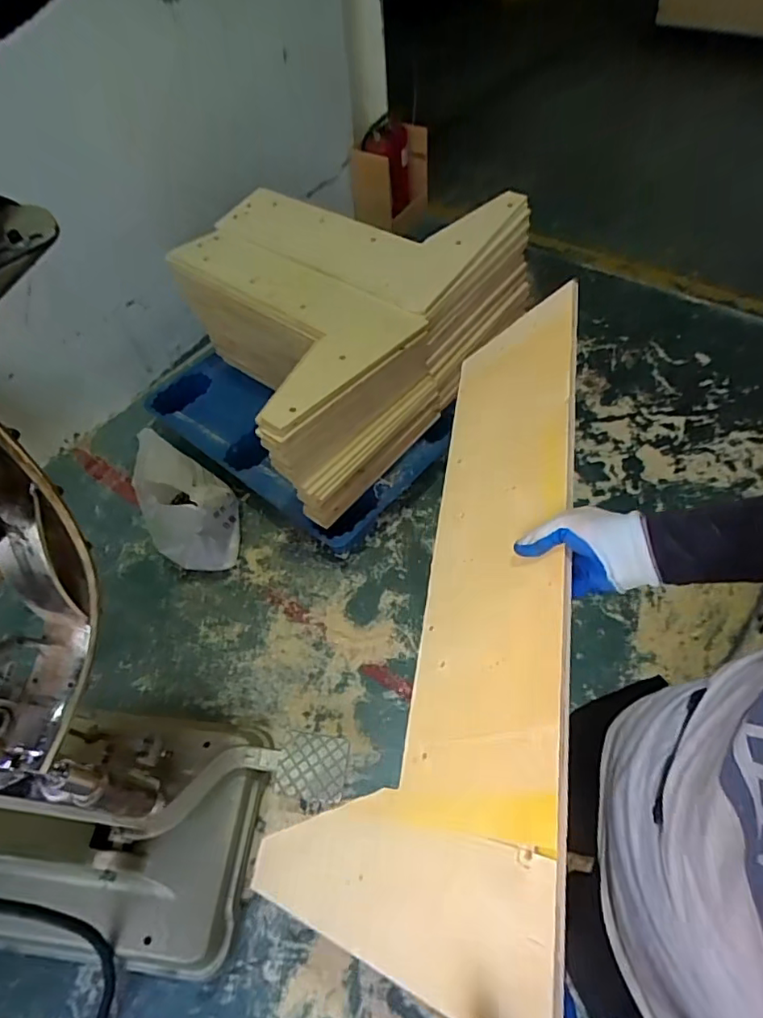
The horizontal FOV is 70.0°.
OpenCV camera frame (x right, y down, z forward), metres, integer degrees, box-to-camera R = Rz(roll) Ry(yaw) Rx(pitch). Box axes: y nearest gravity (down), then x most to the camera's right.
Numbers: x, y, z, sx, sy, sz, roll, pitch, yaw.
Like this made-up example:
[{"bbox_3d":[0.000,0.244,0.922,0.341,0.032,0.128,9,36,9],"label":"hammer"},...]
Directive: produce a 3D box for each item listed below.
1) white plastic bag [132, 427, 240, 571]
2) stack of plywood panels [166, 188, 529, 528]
[{"bbox_3d":[-0.546,0.002,1.558,0.263,0.425,0.286,-26,56,-14],"label":"white plastic bag"},{"bbox_3d":[-0.116,-0.614,1.667,0.704,0.464,1.159,31,62,24],"label":"stack of plywood panels"}]

